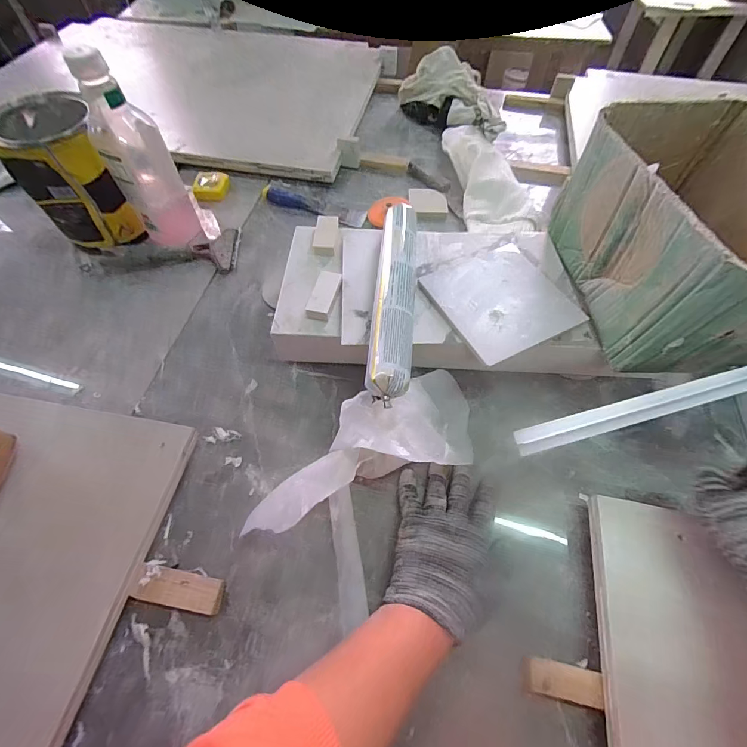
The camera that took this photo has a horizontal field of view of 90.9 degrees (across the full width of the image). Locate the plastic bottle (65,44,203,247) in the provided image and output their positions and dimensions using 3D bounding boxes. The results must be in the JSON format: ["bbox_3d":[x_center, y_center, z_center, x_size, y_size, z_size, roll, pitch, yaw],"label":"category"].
[{"bbox_3d":[-0.337,-0.300,0.531,0.089,0.244,0.069,-27,63,-15],"label":"plastic bottle"}]

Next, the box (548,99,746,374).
[{"bbox_3d":[0.342,-0.149,0.402,0.173,0.153,0.270,-5,60,-3],"label":"box"}]

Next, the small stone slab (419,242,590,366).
[{"bbox_3d":[0.159,-0.098,0.463,0.158,0.015,0.156,-24,62,-14],"label":"small stone slab"}]

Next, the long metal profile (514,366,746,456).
[{"bbox_3d":[0.371,-0.008,0.322,0.538,0.011,0.022,-13,60,-8],"label":"long metal profile"}]

